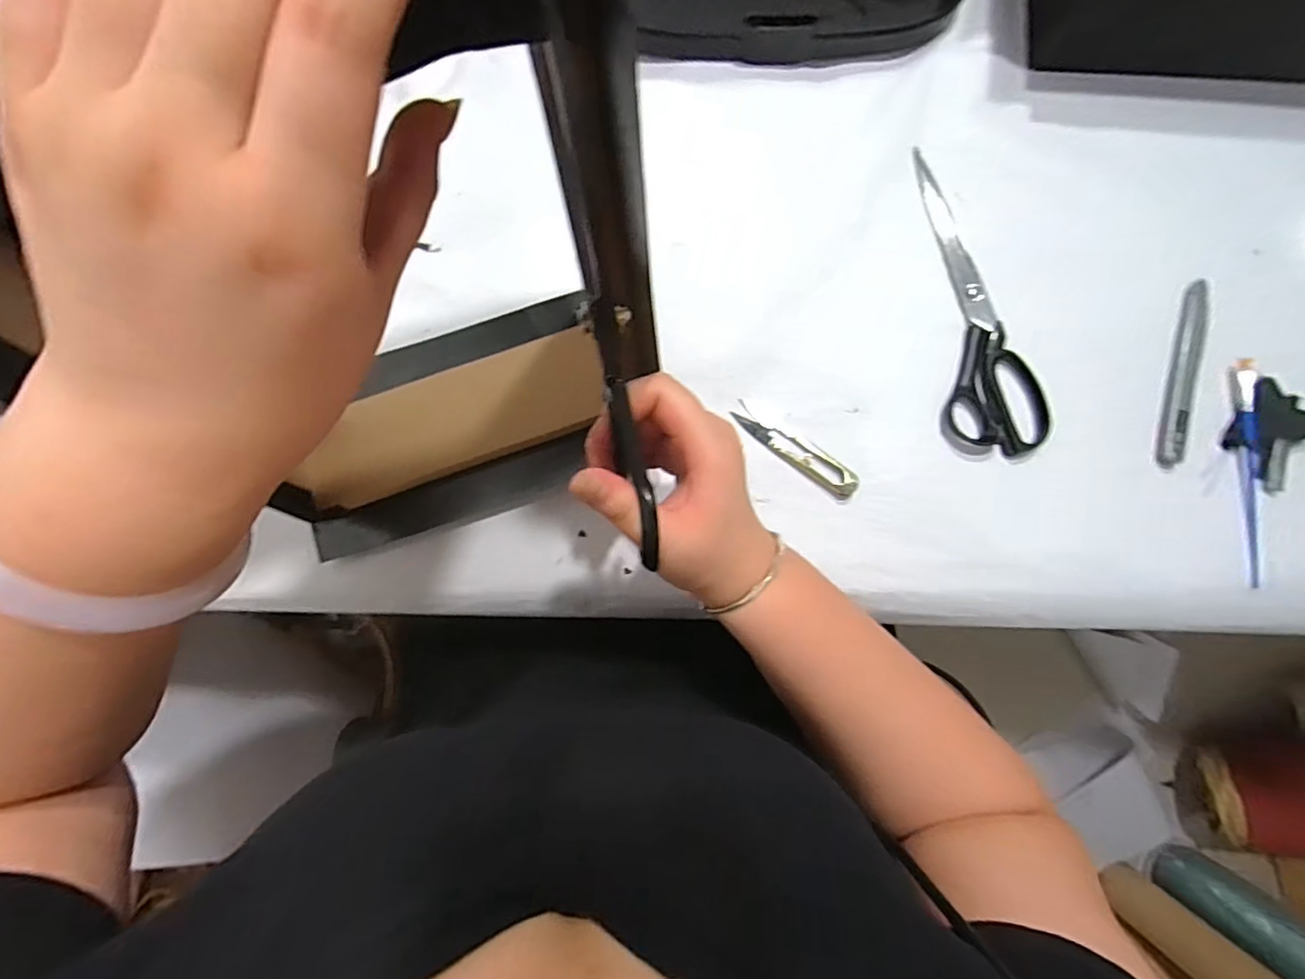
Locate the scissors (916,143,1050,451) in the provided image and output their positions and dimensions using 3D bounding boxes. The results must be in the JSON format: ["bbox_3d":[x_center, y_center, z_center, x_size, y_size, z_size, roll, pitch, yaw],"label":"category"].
[{"bbox_3d":[0.239,-0.144,0.444,0.067,0.011,0.237,-7,85,-2],"label":"scissors"}]

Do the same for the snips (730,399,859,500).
[{"bbox_3d":[0.102,-0.028,0.433,0.103,0.010,0.023,34,85,2],"label":"snips"}]

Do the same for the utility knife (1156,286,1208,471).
[{"bbox_3d":[0.391,-0.086,0.441,0.019,0.012,0.142,17,85,0],"label":"utility knife"}]

